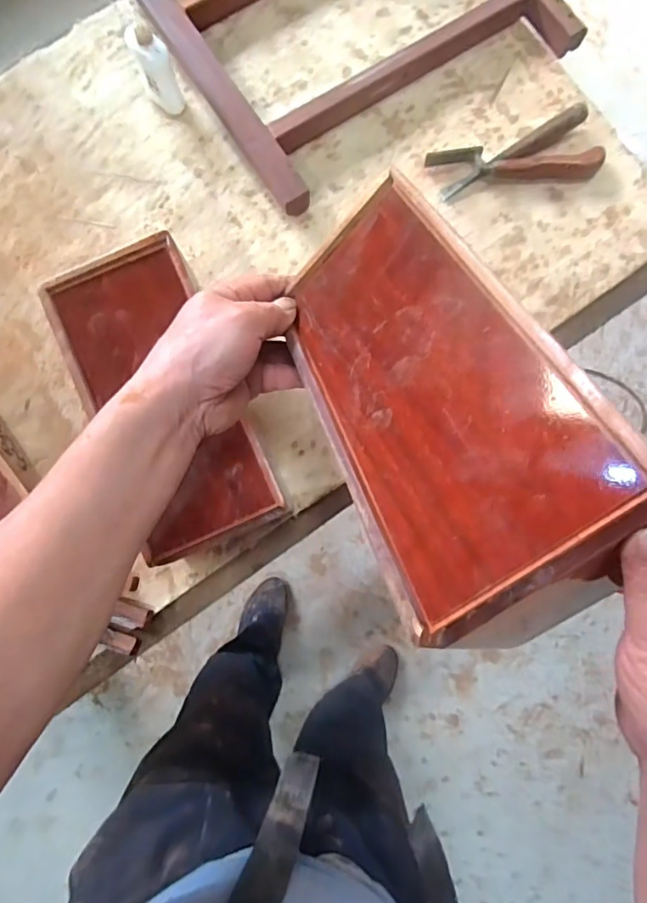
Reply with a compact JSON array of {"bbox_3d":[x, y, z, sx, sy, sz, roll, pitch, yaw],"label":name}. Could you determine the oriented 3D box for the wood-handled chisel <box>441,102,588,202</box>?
[{"bbox_3d":[0.199,-0.319,0.558,0.168,0.030,0.025,-28,85,-3],"label":"wood-handled chisel"}]

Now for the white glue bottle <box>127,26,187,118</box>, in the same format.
[{"bbox_3d":[-0.167,-0.382,0.532,0.033,0.077,0.042,-20,85,-3],"label":"white glue bottle"}]

